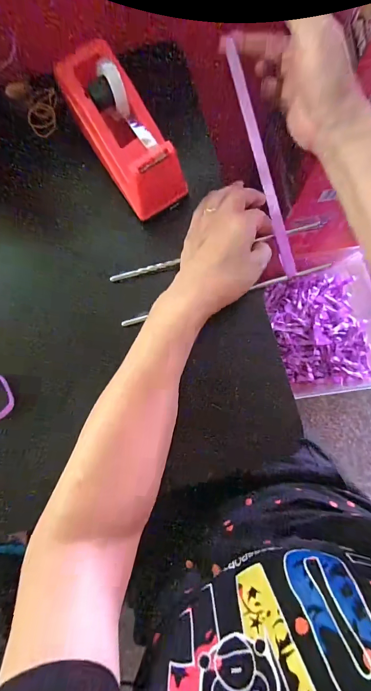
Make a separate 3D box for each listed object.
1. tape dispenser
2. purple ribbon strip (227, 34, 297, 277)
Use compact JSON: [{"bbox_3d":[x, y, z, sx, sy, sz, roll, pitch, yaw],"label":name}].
[{"bbox_3d":[-0.059,-0.207,0.302,0.069,0.066,0.158,-32,94,-2],"label":"tape dispenser"},{"bbox_3d":[0.078,-0.176,0.310,0.011,0.010,0.217,-15,91,1],"label":"purple ribbon strip"}]

